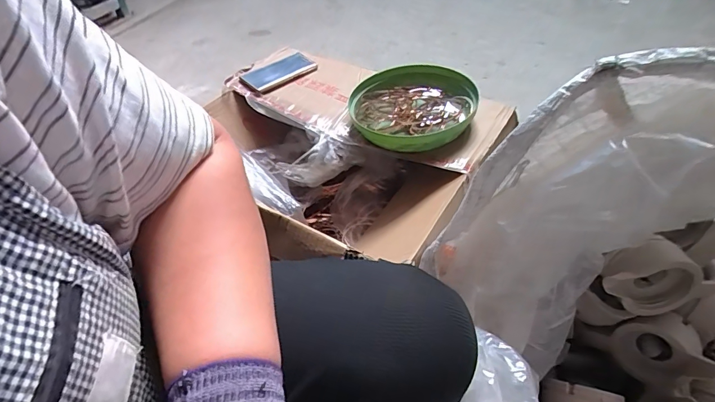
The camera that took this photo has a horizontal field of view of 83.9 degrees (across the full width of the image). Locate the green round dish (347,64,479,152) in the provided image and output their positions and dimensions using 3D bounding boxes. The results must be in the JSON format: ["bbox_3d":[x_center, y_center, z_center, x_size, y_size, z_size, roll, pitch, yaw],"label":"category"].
[{"bbox_3d":[0.103,-0.185,0.762,0.237,0.048,0.243,4,44,7],"label":"green round dish"}]

